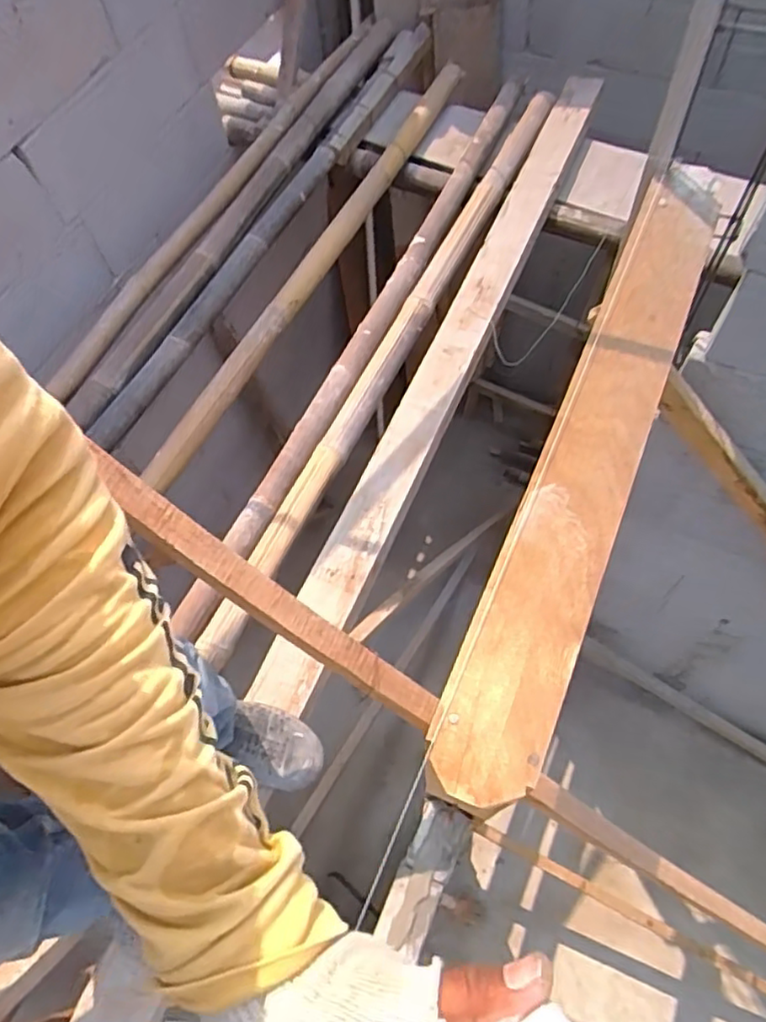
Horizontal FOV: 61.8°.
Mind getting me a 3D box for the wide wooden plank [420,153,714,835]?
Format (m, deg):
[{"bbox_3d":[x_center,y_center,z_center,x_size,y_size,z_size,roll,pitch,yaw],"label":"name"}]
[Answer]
[{"bbox_3d":[0.248,-0.097,0.735,0.109,0.042,0.868,20,65,14],"label":"wide wooden plank"}]

